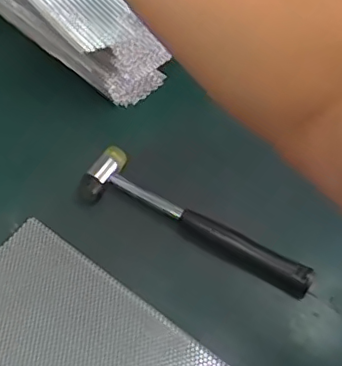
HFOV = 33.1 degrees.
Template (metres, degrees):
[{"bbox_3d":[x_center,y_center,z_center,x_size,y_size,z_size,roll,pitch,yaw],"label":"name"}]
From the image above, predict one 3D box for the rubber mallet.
[{"bbox_3d":[0.023,0.036,0.547,0.235,0.020,0.053,26,56,15],"label":"rubber mallet"}]

